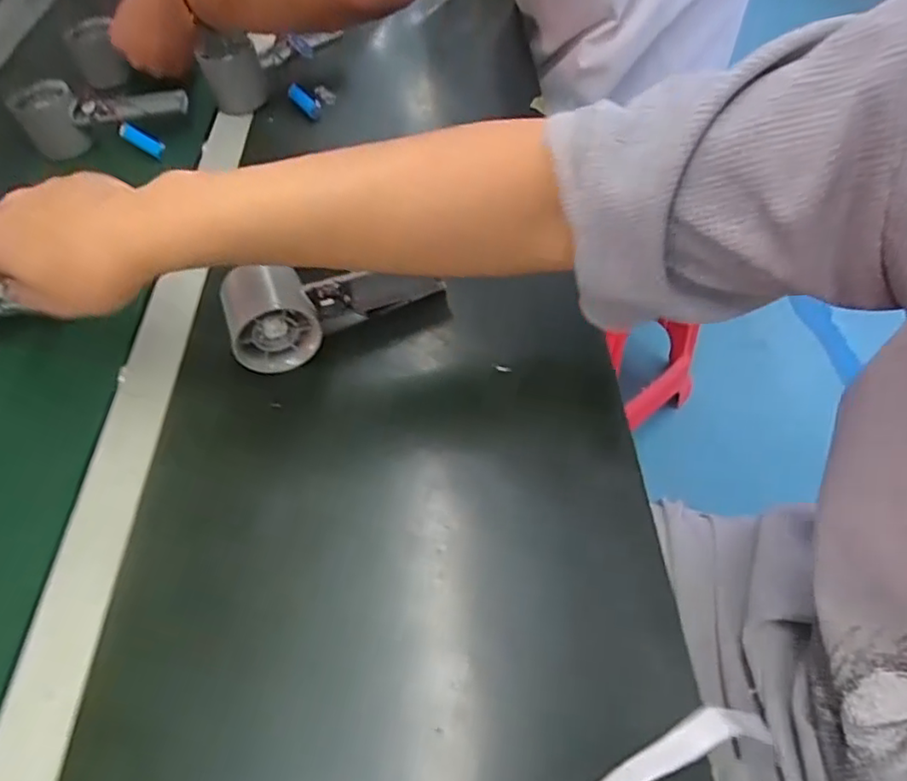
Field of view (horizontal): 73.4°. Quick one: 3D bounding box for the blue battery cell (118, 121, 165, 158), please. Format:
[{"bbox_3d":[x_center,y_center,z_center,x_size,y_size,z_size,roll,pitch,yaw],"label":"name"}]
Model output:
[{"bbox_3d":[-0.306,-0.247,0.597,0.048,0.012,0.013,31,60,1],"label":"blue battery cell"}]

